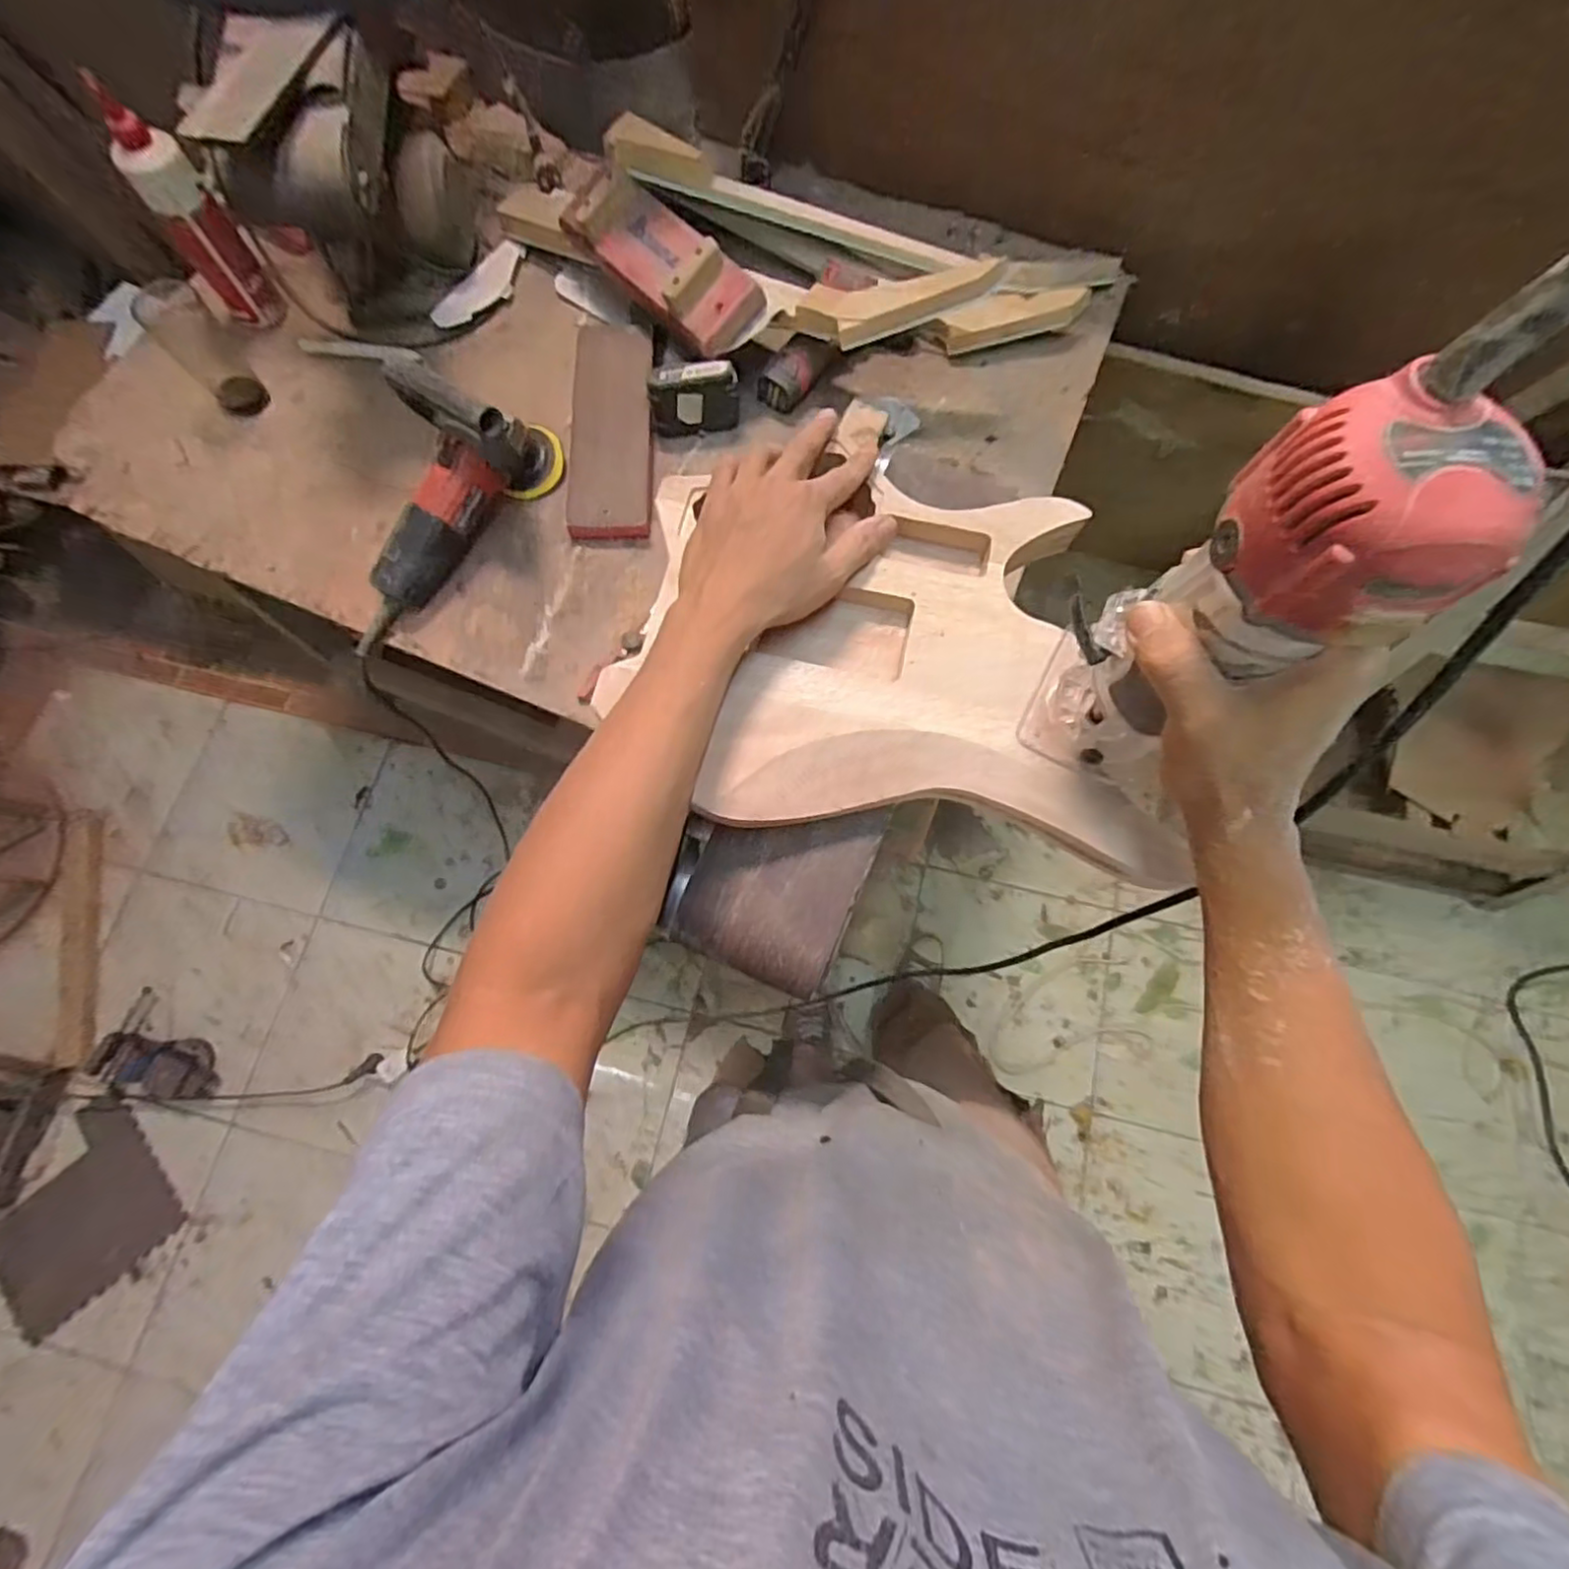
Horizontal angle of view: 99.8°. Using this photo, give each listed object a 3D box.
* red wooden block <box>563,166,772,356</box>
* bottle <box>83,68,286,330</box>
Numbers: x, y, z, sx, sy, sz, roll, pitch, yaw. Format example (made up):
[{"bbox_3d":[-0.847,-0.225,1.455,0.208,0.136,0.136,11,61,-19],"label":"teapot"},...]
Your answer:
[{"bbox_3d":[-0.145,-0.623,0.778,0.097,0.051,0.266,-42,79,-10],"label":"red wooden block"},{"bbox_3d":[-0.684,-0.650,0.769,0.050,0.209,0.070,6,75,1],"label":"bottle"}]

